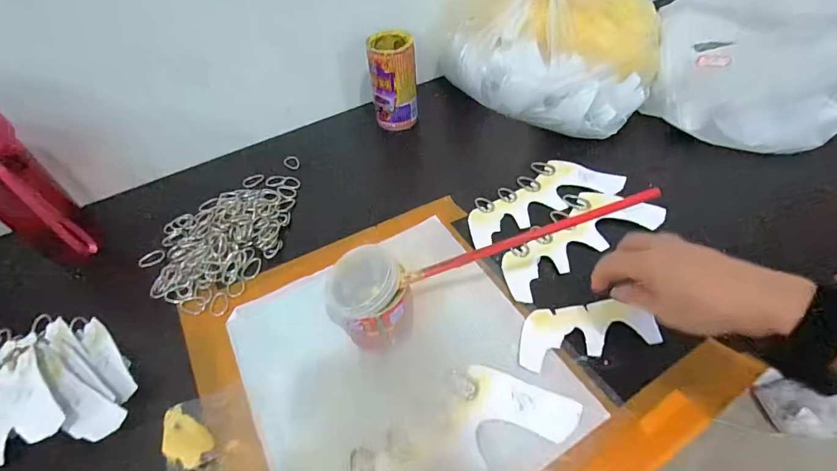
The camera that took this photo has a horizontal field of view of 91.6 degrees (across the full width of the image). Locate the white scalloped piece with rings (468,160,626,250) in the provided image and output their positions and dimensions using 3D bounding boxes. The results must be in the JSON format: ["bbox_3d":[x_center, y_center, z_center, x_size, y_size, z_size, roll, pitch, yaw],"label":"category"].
[{"bbox_3d":[0.147,-0.052,0.510,0.207,0.014,0.087,-23,49,-14],"label":"white scalloped piece with rings"}]

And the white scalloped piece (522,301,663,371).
[{"bbox_3d":[0.155,0.088,0.385,0.132,0.008,0.054,-12,49,-6],"label":"white scalloped piece"}]

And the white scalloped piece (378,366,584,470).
[{"bbox_3d":[0.019,0.175,0.322,0.224,0.006,0.078,-26,54,-17],"label":"white scalloped piece"}]

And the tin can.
[{"bbox_3d":[-0.038,-0.222,0.590,0.068,0.116,0.068,-10,49,-4],"label":"tin can"}]

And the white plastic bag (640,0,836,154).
[{"bbox_3d":[0.465,-0.225,0.536,0.280,0.166,0.217,26,55,27],"label":"white plastic bag"}]

